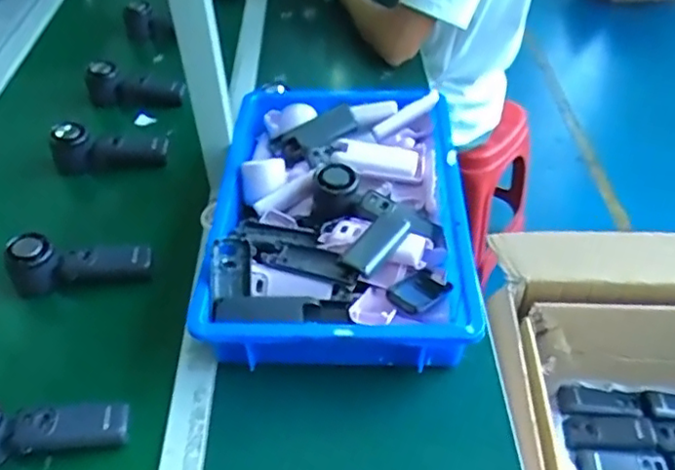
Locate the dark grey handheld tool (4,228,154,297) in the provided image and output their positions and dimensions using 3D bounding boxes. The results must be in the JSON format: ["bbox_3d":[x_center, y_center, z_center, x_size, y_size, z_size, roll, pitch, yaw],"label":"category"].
[{"bbox_3d":[-0.306,0.038,0.761,0.156,0.086,0.043,-2,44,-1],"label":"dark grey handheld tool"}]

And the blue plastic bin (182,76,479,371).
[{"bbox_3d":[0.003,-0.026,0.787,0.294,0.101,0.430,0,44,2],"label":"blue plastic bin"}]

